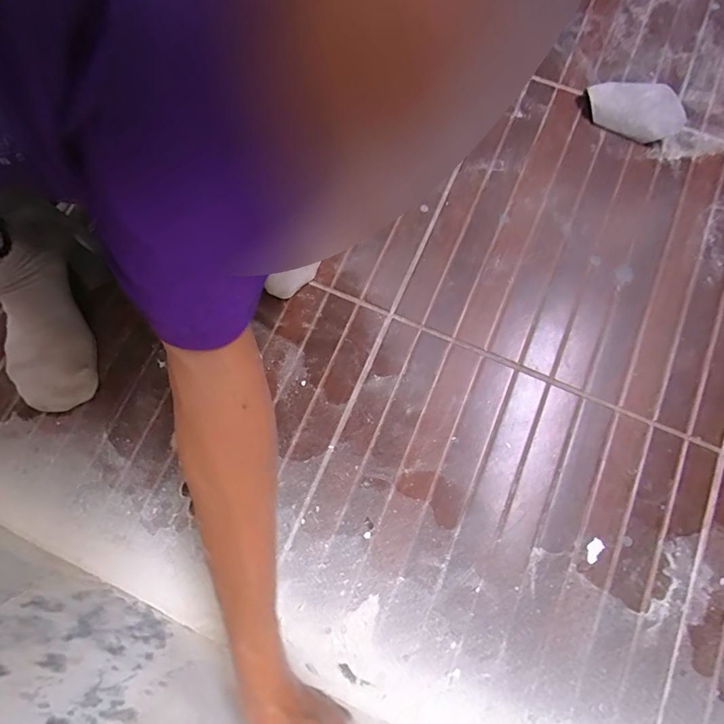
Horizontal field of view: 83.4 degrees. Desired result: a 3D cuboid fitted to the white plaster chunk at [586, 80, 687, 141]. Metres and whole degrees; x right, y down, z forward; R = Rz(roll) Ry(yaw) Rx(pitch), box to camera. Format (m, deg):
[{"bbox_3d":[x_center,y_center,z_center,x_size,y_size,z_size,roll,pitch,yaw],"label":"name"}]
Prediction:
[{"bbox_3d":[0.359,-0.334,0.538,0.126,0.027,0.066,39,81,9],"label":"white plaster chunk"}]

